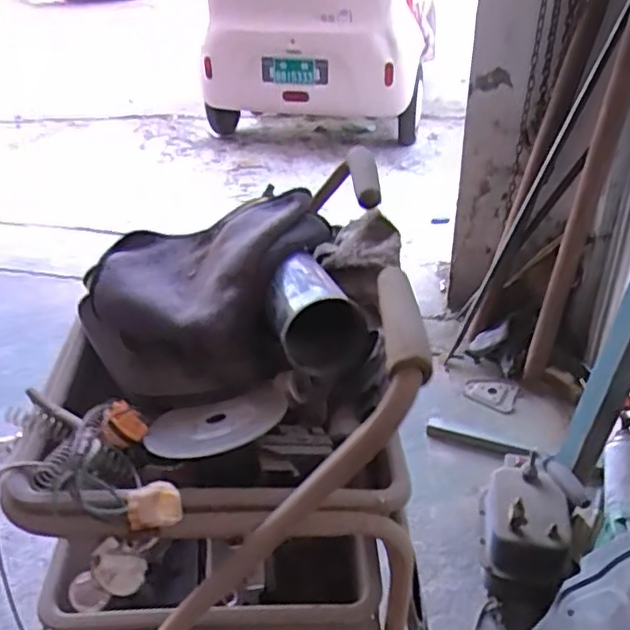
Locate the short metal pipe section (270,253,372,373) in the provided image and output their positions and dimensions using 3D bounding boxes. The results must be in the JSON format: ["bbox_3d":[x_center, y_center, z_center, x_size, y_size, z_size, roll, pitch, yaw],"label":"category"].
[{"bbox_3d":[-0.003,-0.008,0.509,0.063,0.067,0.103,-8,34,-10],"label":"short metal pipe section"}]

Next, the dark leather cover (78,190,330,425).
[{"bbox_3d":[-0.104,-0.016,0.553,0.192,0.095,0.192,6,34,11],"label":"dark leather cover"}]

